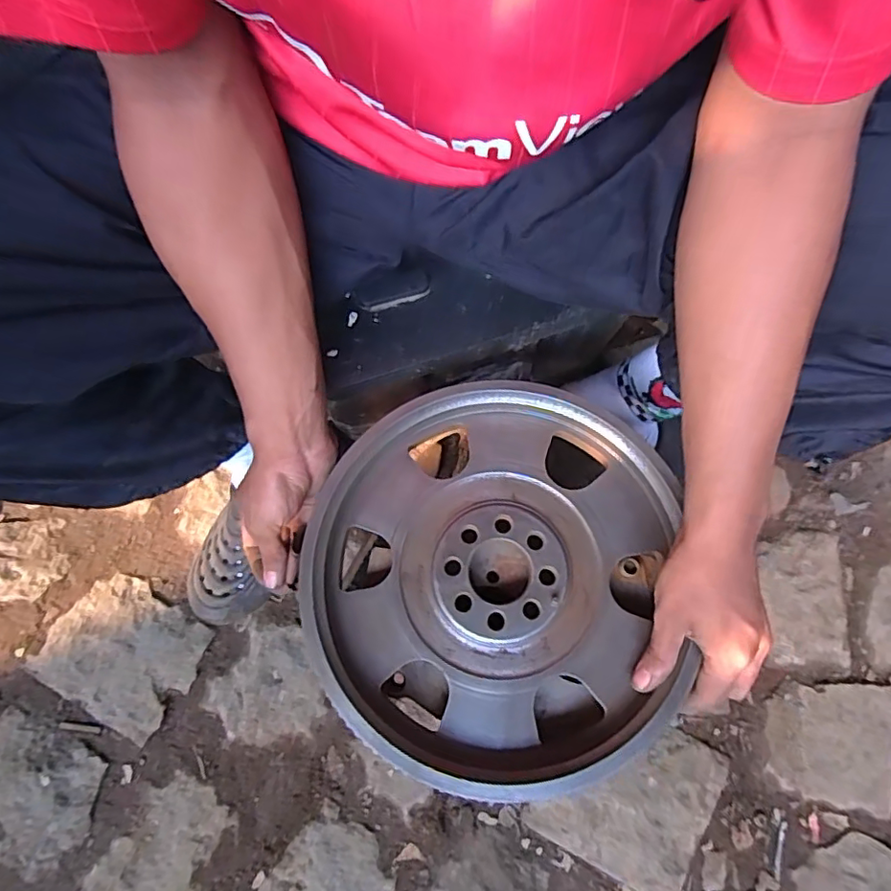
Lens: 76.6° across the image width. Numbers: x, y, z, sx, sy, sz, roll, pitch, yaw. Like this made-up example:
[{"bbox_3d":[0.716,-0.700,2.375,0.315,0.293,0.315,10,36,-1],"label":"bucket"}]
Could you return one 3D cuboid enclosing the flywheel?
[{"bbox_3d":[0.040,0.098,0.452,0.285,0.063,0.302,3,78,0],"label":"flywheel"}]

